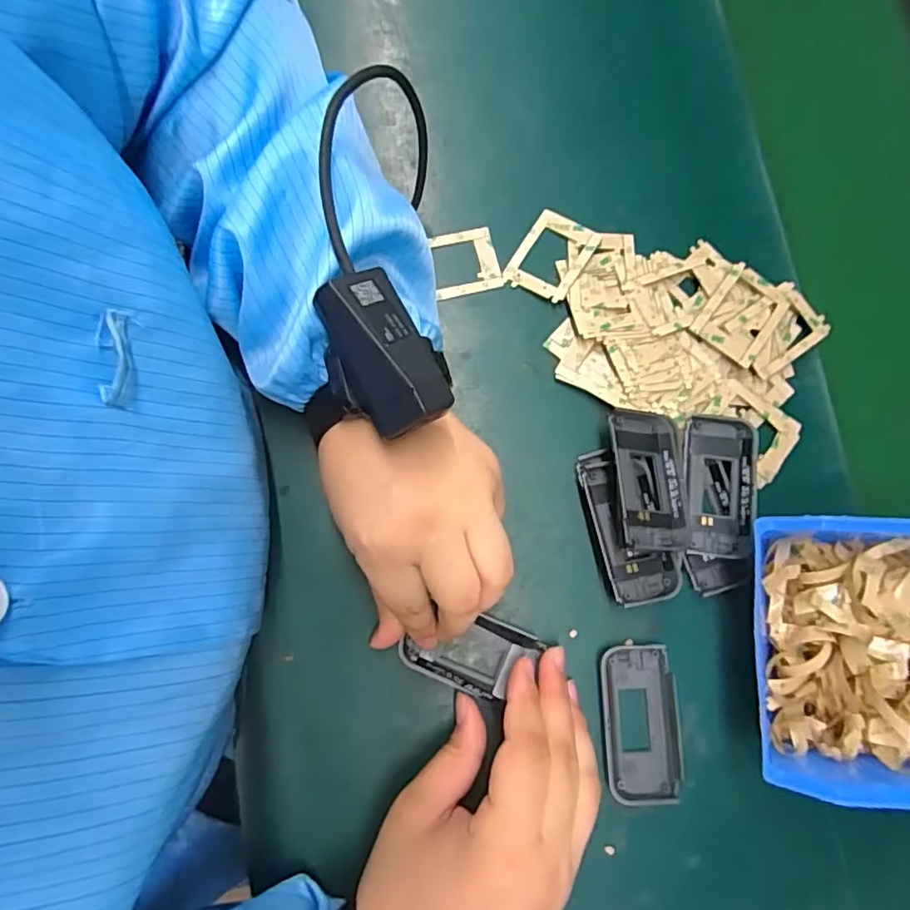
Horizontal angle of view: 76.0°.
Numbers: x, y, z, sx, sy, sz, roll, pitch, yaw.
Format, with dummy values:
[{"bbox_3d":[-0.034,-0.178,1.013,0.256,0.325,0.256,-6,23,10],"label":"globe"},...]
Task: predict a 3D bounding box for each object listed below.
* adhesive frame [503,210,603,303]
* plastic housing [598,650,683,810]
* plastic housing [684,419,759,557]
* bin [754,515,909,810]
[{"bbox_3d":[0.058,-0.119,0.346,0.040,0.004,0.053,33,80,1],"label":"adhesive frame"},{"bbox_3d":[0.097,0.139,0.301,0.038,0.009,0.076,-1,81,-4],"label":"plastic housing"},{"bbox_3d":[0.142,0.017,0.313,0.039,0.012,0.074,11,80,-3],"label":"plastic housing"},{"bbox_3d":[0.213,0.094,0.275,0.138,0.052,0.123,3,80,3],"label":"bin"}]

